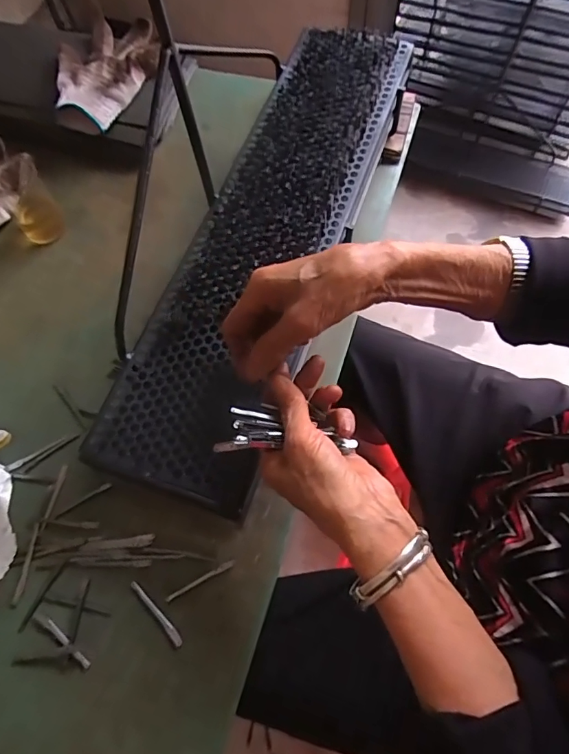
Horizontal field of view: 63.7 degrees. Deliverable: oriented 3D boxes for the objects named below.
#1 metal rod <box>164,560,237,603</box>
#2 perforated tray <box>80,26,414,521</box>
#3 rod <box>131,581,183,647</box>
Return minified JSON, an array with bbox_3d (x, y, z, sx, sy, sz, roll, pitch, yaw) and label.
[{"bbox_3d":[-0.076,0.183,0.413,0.067,0.004,0.006,-26,66,-11],"label":"metal rod"},{"bbox_3d":[-0.011,-0.160,0.463,0.148,0.029,0.579,17,71,12],"label":"perforated tray"},{"bbox_3d":[-0.108,0.199,0.387,0.007,0.004,0.065,-42,70,-17],"label":"rod"}]

